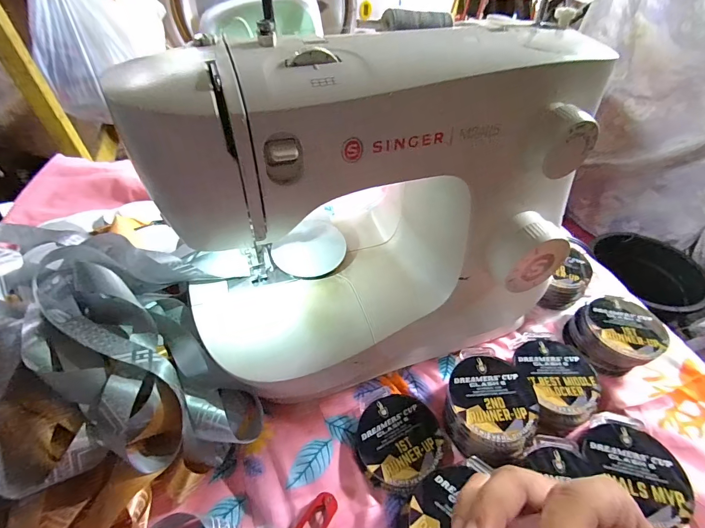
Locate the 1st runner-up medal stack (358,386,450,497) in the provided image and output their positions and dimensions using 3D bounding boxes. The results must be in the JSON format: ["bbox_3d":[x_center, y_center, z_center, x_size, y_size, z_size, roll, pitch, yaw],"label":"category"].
[{"bbox_3d":[0.038,0.152,0.325,0.076,0.013,0.084,-25,55,-22],"label":"1st runner-up medal stack"}]

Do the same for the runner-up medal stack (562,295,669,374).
[{"bbox_3d":[0.279,0.074,0.385,0.075,0.049,0.073,-17,52,-17],"label":"runner-up medal stack"}]

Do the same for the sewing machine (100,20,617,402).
[{"bbox_3d":[0.023,-0.036,0.314,0.332,0.260,0.163,-15,51,-15],"label":"sewing machine"}]

